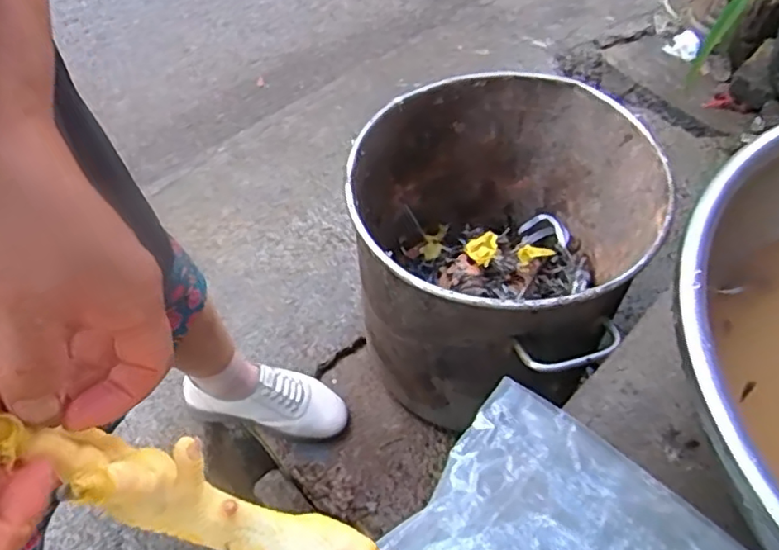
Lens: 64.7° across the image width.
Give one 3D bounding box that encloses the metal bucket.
[{"bbox_3d":[0.129,-0.017,0.776,0.336,0.329,0.345,-3,51,3],"label":"metal bucket"}]

